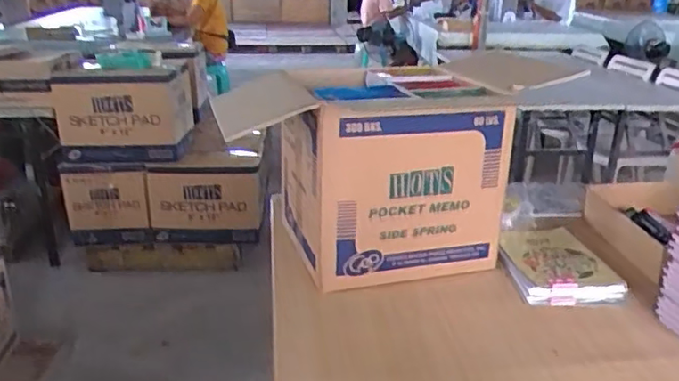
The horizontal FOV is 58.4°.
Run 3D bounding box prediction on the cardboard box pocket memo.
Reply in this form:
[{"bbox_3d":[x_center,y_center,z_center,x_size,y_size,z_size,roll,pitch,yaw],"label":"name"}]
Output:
[{"bbox_3d":[0.075,-0.035,0.999,0.312,0.282,0.249,-5,21,-16],"label":"cardboard box pocket memo"}]

